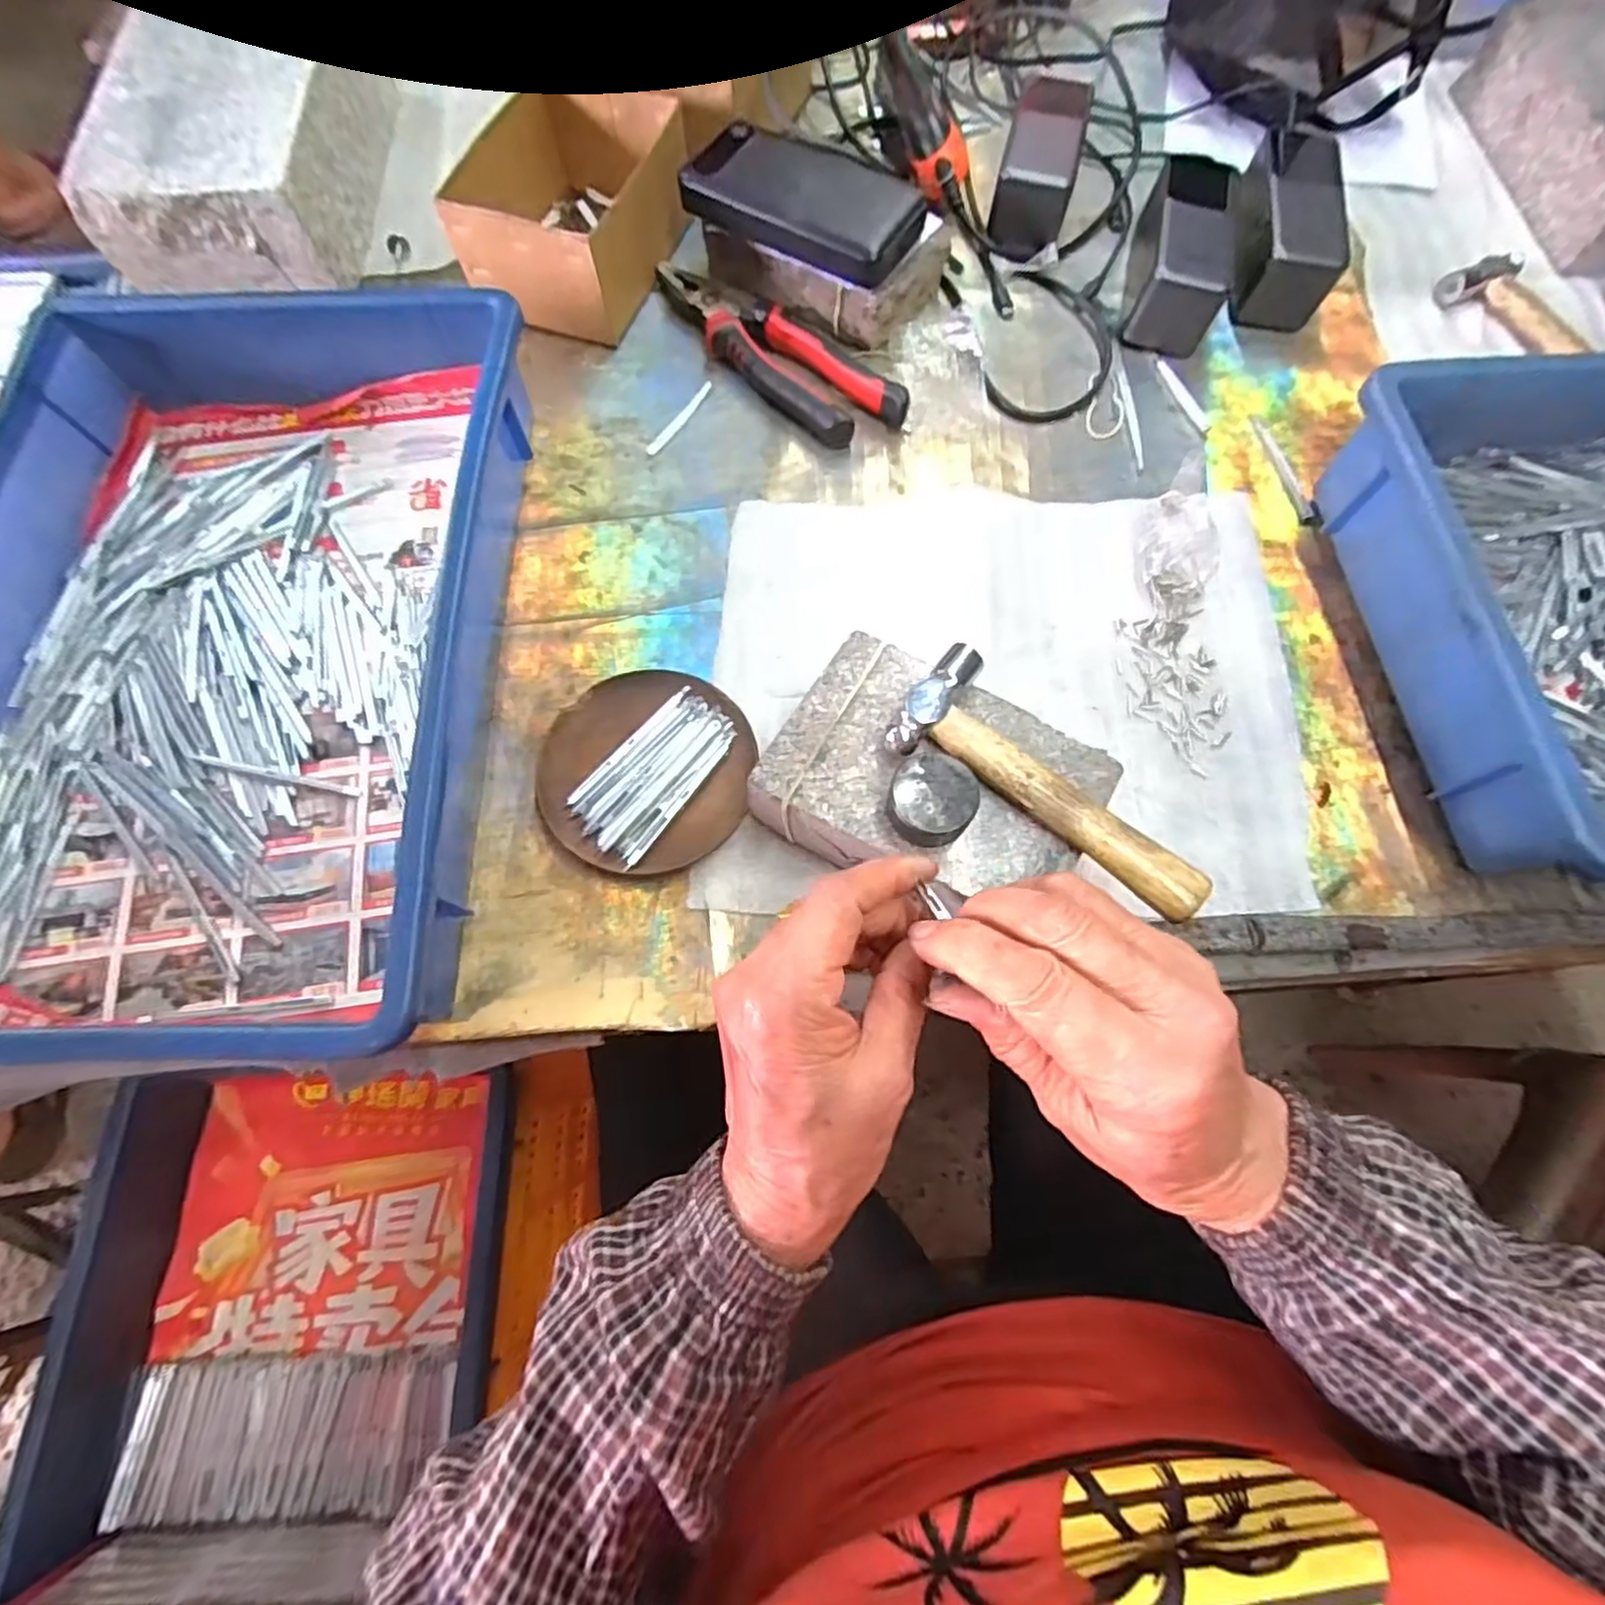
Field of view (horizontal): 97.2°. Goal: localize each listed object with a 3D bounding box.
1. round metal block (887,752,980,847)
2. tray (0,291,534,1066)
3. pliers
[{"bbox_3d":[0.056,-0.001,0.313,0.036,0.021,0.036,0,71,-1],"label":"round metal block"},{"bbox_3d":[-0.303,-0.090,0.378,0.273,0.077,0.417,-1,71,-2],"label":"tray"},{"bbox_3d":[-0.021,-0.313,0.488,0.057,0.023,0.208,-42,77,-13],"label":"pliers"}]

